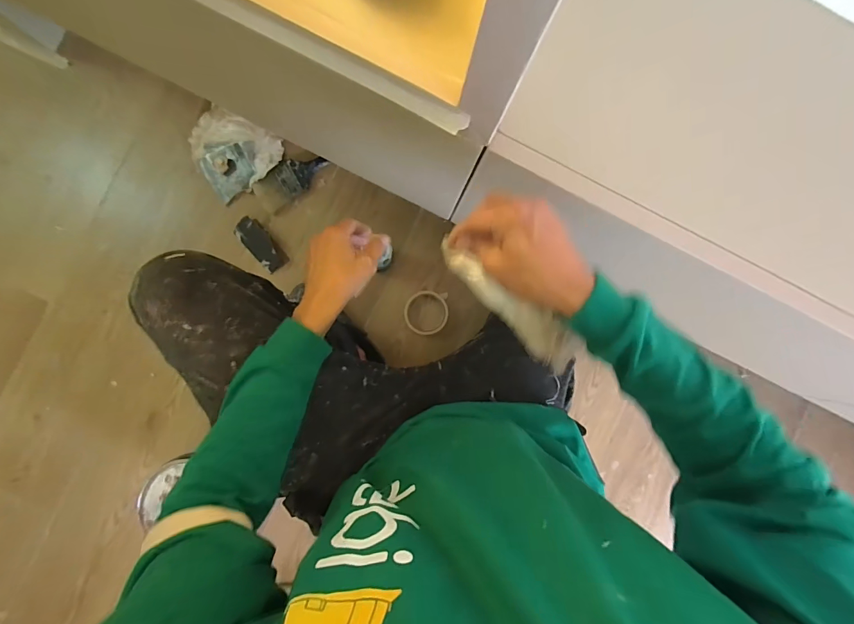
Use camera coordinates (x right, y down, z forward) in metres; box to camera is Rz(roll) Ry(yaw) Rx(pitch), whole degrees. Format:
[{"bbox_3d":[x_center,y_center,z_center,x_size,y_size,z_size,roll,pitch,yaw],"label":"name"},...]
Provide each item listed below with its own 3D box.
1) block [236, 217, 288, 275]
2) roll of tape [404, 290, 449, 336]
[{"bbox_3d":[-0.347,-0.141,0.838,0.059,0.042,0.127,-41,92,-3],"label":"block"},{"bbox_3d":[0.000,0.003,0.854,0.094,0.013,0.095,0,90,-3],"label":"roll of tape"}]

